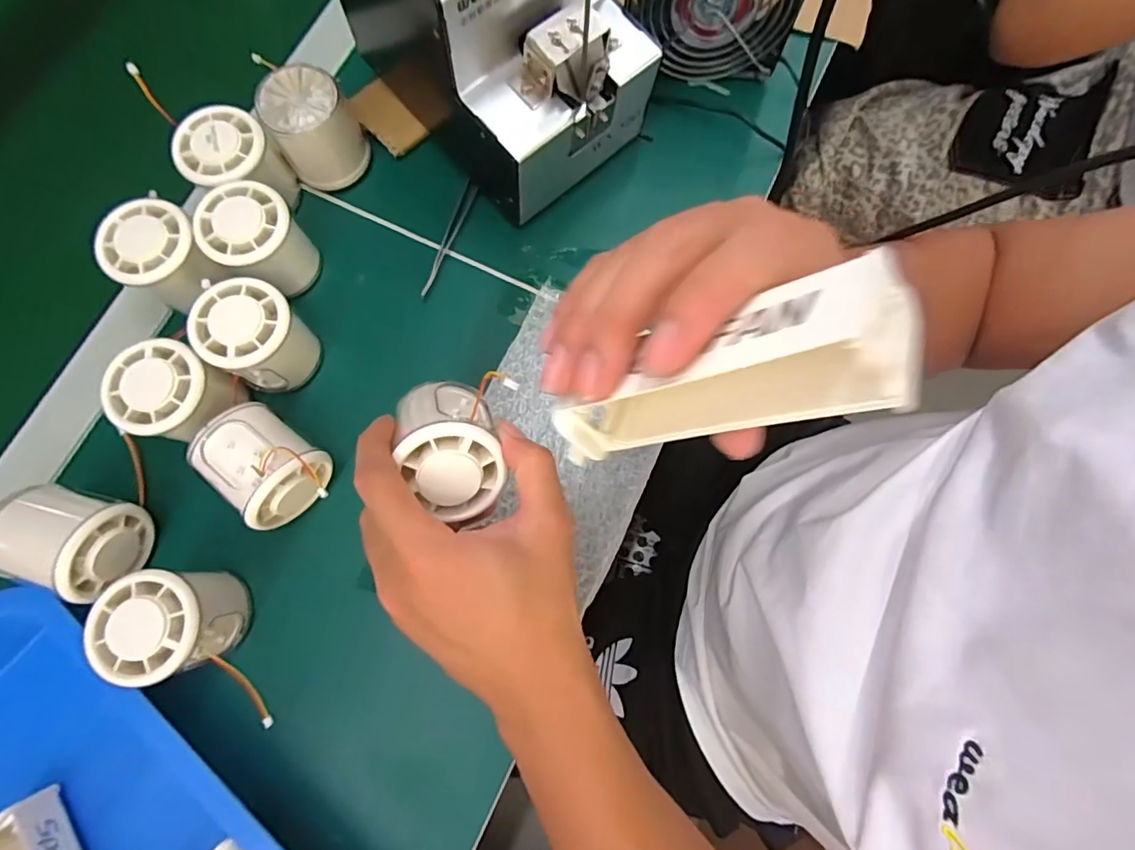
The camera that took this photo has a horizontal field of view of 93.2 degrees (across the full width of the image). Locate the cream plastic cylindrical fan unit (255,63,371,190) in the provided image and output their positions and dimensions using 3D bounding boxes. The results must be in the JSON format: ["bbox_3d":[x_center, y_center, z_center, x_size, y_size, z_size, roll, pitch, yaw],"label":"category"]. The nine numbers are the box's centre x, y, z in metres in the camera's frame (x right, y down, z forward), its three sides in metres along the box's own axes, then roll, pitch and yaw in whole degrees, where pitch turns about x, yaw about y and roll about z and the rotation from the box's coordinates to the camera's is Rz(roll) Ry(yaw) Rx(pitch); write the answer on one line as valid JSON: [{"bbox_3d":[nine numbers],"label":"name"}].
[{"bbox_3d":[-0.175,-0.206,0.378,0.056,0.061,0.051,0,78,-1],"label":"cream plastic cylindrical fan unit"}]

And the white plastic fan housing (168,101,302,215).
[{"bbox_3d":[-0.224,-0.170,0.368,0.058,0.061,0.057,0,78,-1],"label":"white plastic fan housing"}]

